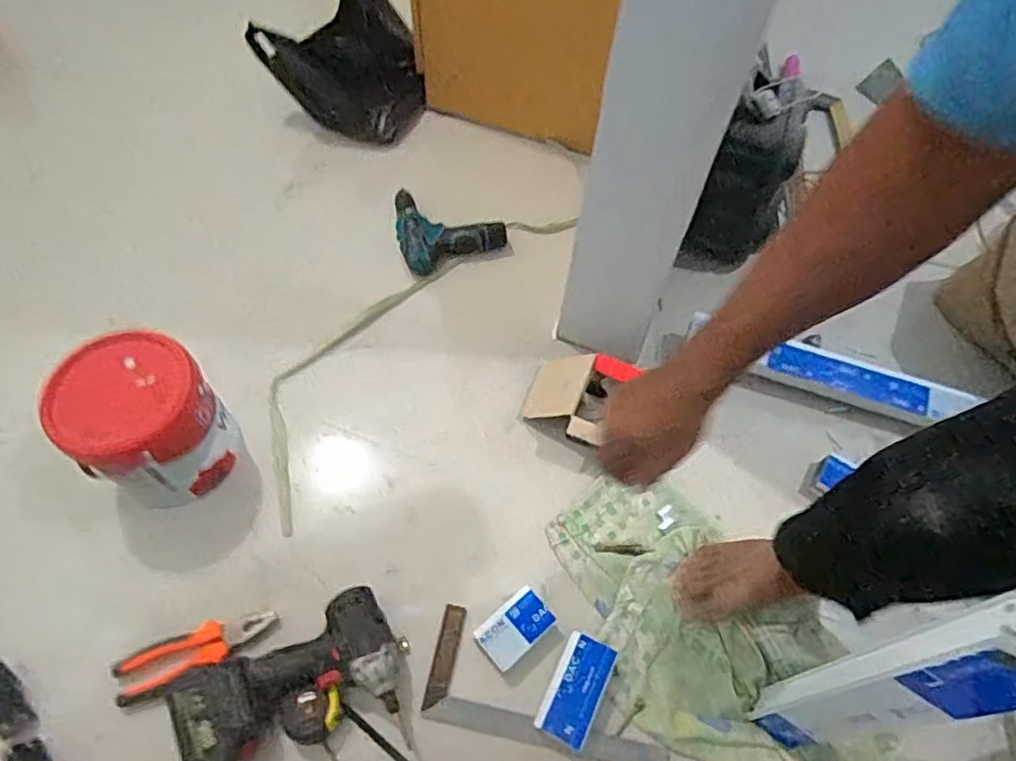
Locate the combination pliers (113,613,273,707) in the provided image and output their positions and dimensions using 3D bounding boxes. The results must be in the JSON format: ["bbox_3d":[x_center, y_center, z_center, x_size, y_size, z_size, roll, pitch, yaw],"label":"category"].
[{"bbox_3d":[-0.388,0.334,0.770,0.185,0.022,0.051,-21,63,-15],"label":"combination pliers"}]

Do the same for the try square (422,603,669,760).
[{"bbox_3d":[0.053,0.383,0.771,0.301,0.017,0.132,13,60,4],"label":"try square"}]

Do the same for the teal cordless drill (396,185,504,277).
[{"bbox_3d":[-0.116,-0.291,1.140,0.194,0.049,0.171,-20,63,-15],"label":"teal cordless drill"}]

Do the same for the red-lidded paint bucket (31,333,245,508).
[{"bbox_3d":[-0.471,0.054,0.816,0.163,0.217,0.158,2,60,-3],"label":"red-lidded paint bucket"}]

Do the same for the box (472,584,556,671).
[{"bbox_3d":[0.008,0.318,0.799,0.096,0.029,0.061,-35,67,-21],"label":"box"}]

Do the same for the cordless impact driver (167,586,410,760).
[{"bbox_3d":[-0.252,0.353,0.735,0.245,0.080,0.138,-16,62,-13],"label":"cordless impact driver"}]

